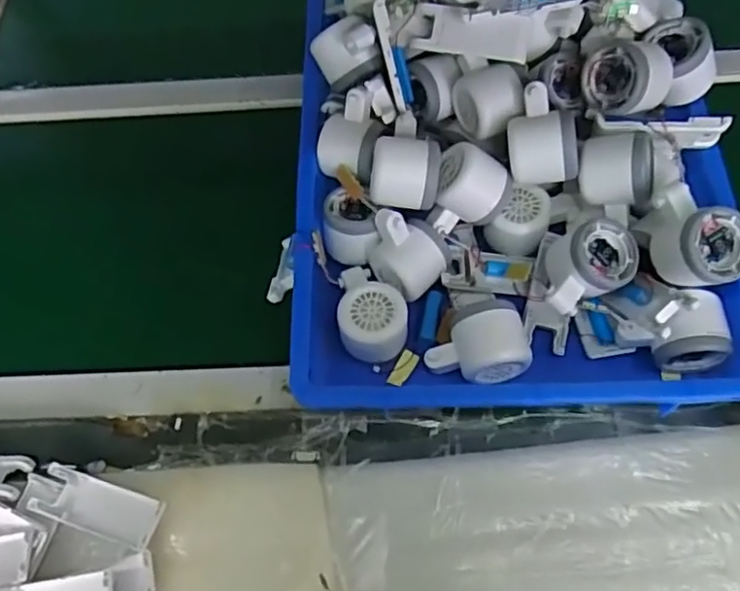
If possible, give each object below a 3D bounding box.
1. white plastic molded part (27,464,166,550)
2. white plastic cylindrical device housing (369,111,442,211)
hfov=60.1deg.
[{"bbox_3d":[-0.213,0.166,0.504,0.101,0.018,0.037,15,65,10],"label":"white plastic molded part"},{"bbox_3d":[0.032,-0.115,0.557,0.056,0.053,0.088,3,63,4],"label":"white plastic cylindrical device housing"}]

